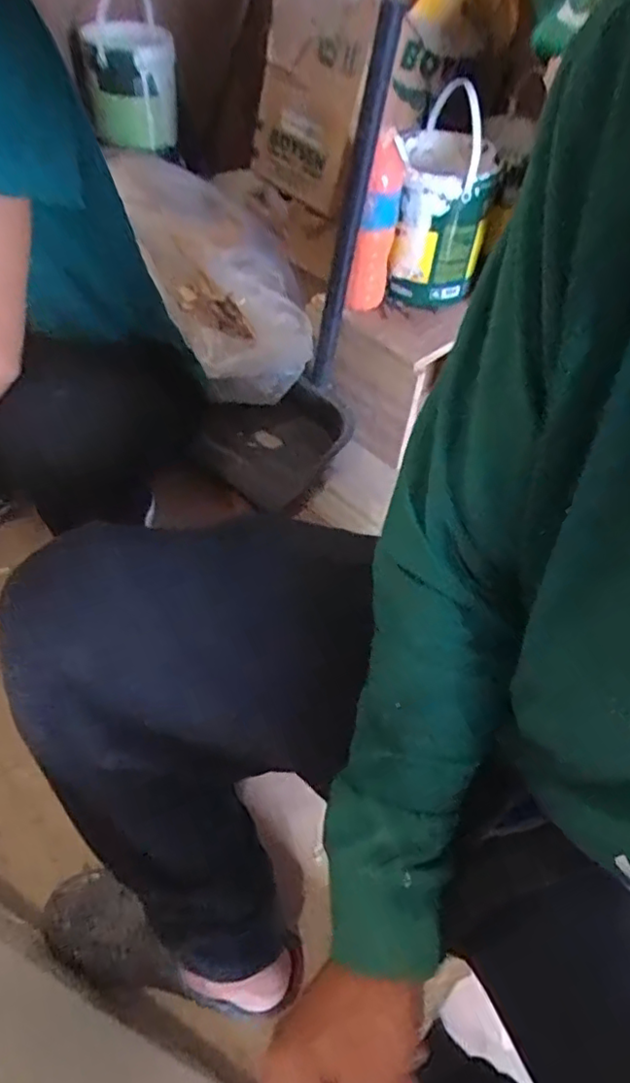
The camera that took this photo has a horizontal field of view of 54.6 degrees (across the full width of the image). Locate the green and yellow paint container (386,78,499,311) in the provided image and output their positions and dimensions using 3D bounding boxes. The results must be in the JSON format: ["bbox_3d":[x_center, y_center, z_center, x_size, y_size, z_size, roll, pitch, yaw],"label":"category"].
[{"bbox_3d":[0.209,-0.550,1.004,0.149,0.250,0.181,7,53,0],"label":"green and yellow paint container"}]

